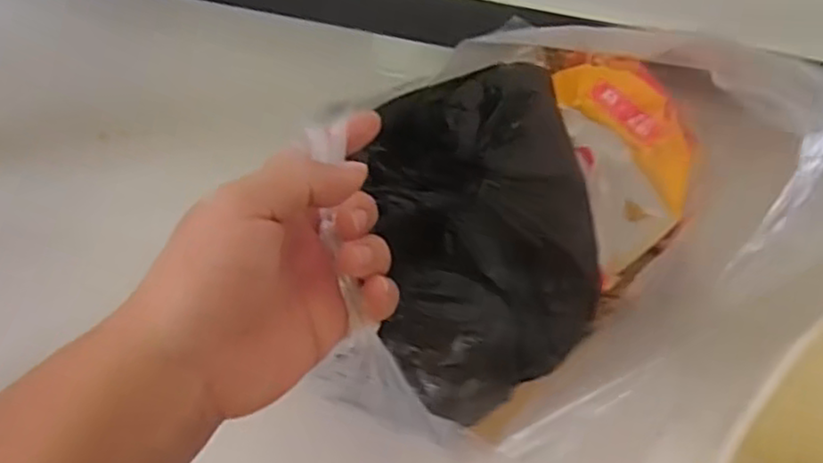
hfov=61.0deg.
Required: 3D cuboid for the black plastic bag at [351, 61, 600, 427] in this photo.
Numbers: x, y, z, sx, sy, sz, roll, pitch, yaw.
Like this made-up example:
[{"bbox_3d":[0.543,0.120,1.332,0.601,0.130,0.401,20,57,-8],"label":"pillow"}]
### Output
[{"bbox_3d":[0.050,-0.012,0.444,0.152,0.110,0.230,-7,67,-3],"label":"black plastic bag"}]

